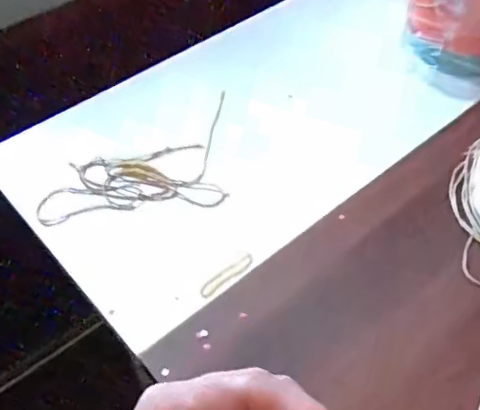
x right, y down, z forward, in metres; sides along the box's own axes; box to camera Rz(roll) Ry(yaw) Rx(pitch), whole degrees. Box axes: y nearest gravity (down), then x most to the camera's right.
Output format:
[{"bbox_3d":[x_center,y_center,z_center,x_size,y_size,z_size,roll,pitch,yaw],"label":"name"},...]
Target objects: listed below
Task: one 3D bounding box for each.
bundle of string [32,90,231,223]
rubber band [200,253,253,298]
[{"bbox_3d":[-0.100,-0.040,0.546,0.162,0.014,0.130,-7,49,-3],"label":"bundle of string"},{"bbox_3d":[-0.010,0.056,0.458,0.053,0.004,0.010,-33,56,-23],"label":"rubber band"}]

